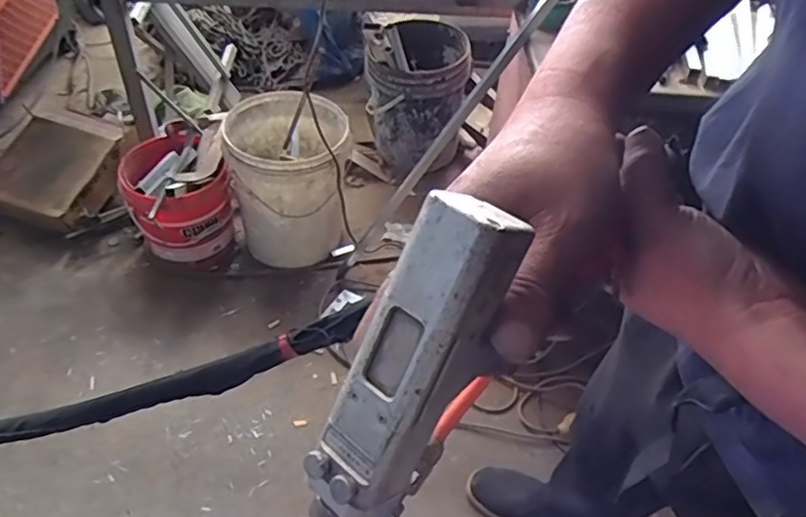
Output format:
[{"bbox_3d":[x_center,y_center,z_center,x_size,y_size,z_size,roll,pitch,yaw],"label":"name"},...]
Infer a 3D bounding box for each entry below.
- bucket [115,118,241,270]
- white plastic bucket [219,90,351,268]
[{"bbox_3d":[-0.570,-0.127,1.573,0.239,0.289,0.247,-34,57,-31],"label":"bucket"},{"bbox_3d":[-0.292,-0.192,1.585,0.284,0.382,0.321,-8,47,-12],"label":"white plastic bucket"}]

